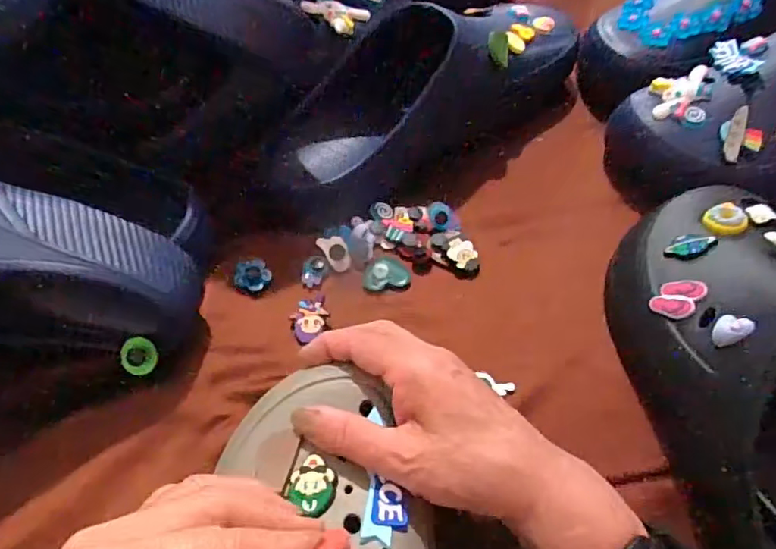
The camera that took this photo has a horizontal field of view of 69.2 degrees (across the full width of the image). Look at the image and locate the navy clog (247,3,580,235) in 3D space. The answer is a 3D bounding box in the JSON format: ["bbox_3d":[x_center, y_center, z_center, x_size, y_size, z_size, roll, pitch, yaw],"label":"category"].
[{"bbox_3d":[0.026,-0.140,0.442,0.295,0.089,0.099,-36,61,-20],"label":"navy clog"}]

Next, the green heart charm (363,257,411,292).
[{"bbox_3d":[-0.001,-0.001,0.395,0.032,0.011,0.022,-7,56,-2],"label":"green heart charm"}]

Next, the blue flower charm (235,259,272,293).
[{"bbox_3d":[-0.095,0.001,0.396,0.024,0.010,0.023,-1,56,1],"label":"blue flower charm"}]

